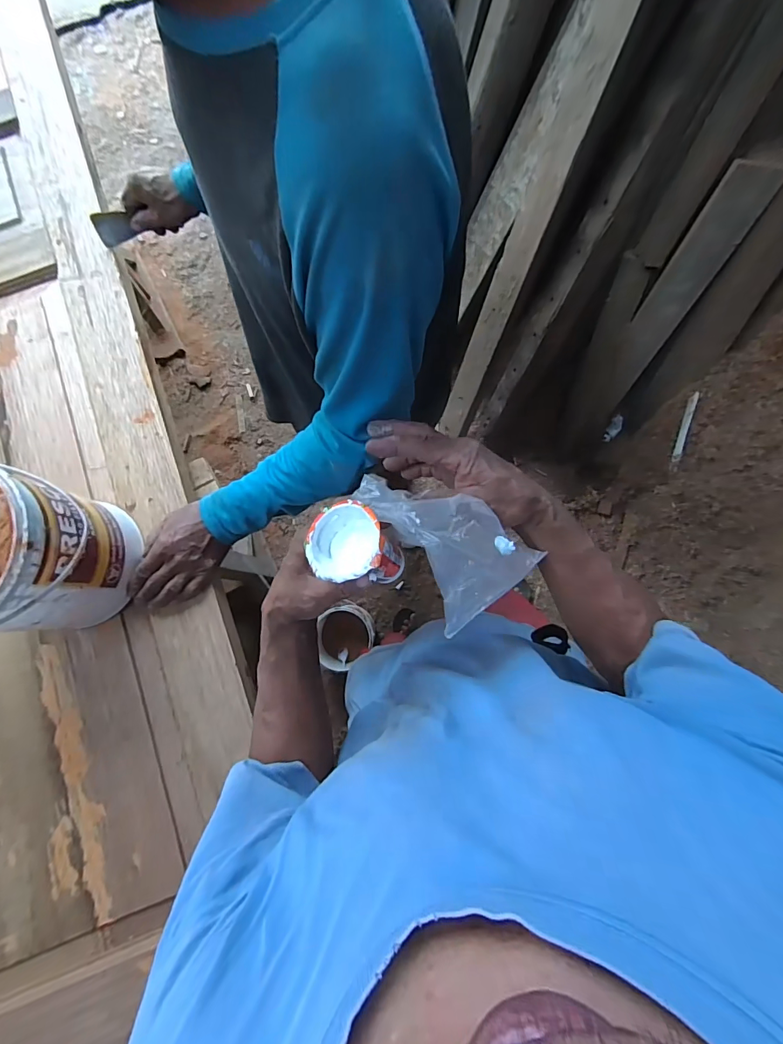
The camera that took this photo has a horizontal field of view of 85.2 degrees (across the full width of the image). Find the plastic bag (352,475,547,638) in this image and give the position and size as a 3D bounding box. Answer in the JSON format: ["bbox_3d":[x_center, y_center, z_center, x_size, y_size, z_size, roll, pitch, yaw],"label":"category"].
[{"bbox_3d":[0.051,0.007,0.374,0.099,0.055,0.150,-38,81,-7],"label":"plastic bag"}]

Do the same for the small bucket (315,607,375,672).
[{"bbox_3d":[-0.153,0.354,1.333,0.191,0.186,0.165,-43,80,-5],"label":"small bucket"}]

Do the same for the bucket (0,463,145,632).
[{"bbox_3d":[-0.441,0.040,0.508,0.180,0.199,0.178,0,79,0],"label":"bucket"}]

